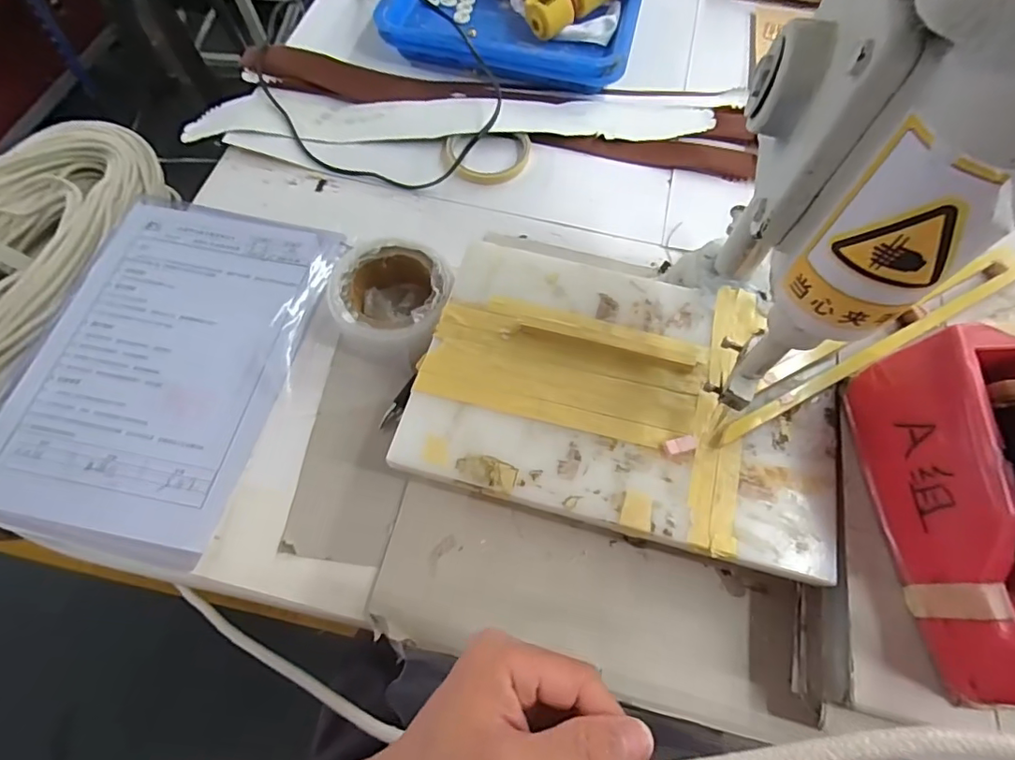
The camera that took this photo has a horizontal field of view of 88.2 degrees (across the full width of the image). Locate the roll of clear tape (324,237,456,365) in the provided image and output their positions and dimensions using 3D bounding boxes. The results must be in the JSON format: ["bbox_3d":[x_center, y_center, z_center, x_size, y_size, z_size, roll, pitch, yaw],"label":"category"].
[{"bbox_3d":[-0.100,-0.065,0.449,0.101,0.045,0.112,6,67,2],"label":"roll of clear tape"}]

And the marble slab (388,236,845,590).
[{"bbox_3d":[0.087,0.005,0.381,0.294,0.010,0.198,14,67,5],"label":"marble slab"}]

